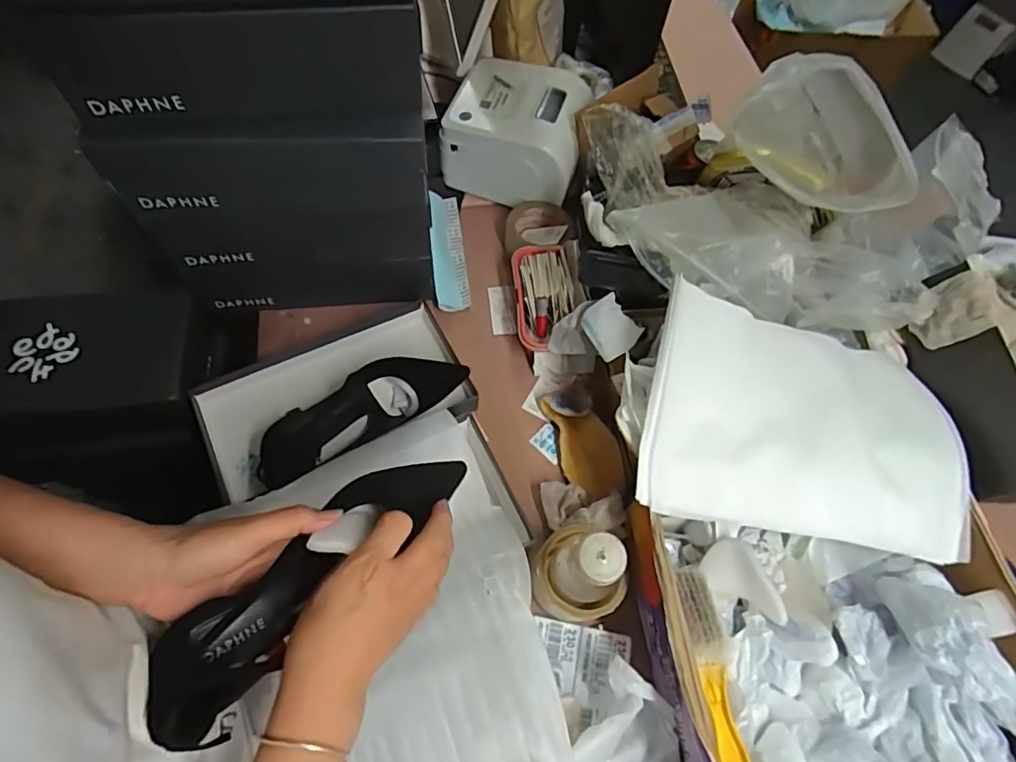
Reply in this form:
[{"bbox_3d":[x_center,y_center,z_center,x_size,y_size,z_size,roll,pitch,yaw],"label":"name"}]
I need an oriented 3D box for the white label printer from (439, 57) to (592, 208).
[{"bbox_3d":[0.021,-0.375,0.823,0.187,0.122,0.176,20,63,6],"label":"white label printer"}]

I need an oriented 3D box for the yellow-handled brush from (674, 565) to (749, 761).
[{"bbox_3d":[0.184,0.260,0.464,0.040,0.035,0.227,3,41,-2],"label":"yellow-handled brush"}]

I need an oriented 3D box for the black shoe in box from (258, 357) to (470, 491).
[{"bbox_3d":[-0.166,0.033,0.650,0.237,0.066,0.087,-31,93,-20],"label":"black shoe in box"}]

